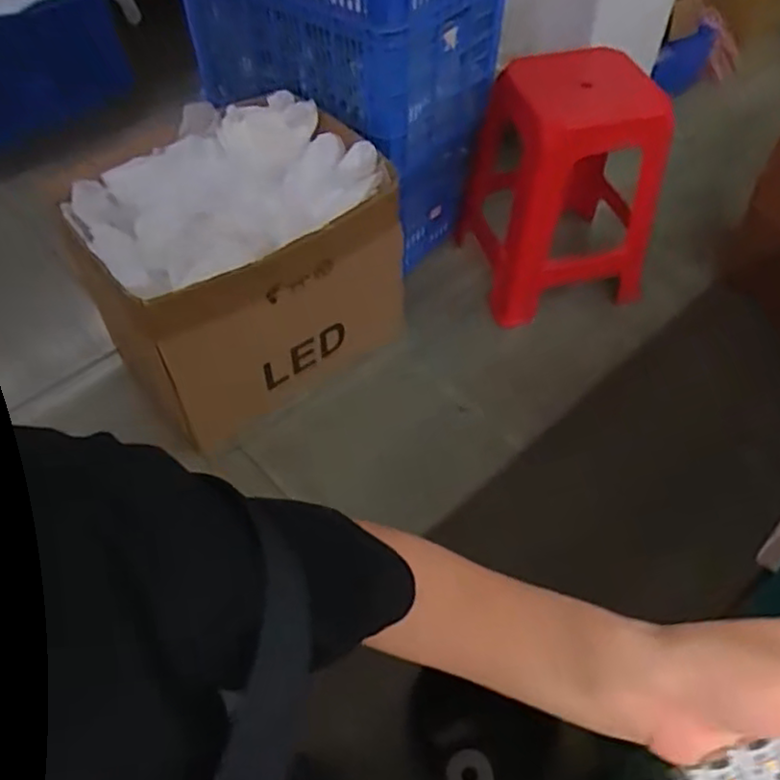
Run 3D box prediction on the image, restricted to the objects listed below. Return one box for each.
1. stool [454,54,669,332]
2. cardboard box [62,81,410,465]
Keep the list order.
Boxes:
[{"bbox_3d":[0.368,-0.456,1.531,0.311,0.489,0.388,-8,52,-7],"label":"stool"},{"bbox_3d":[-0.330,-0.284,1.425,0.557,0.421,0.504,-30,58,-22],"label":"cardboard box"}]

